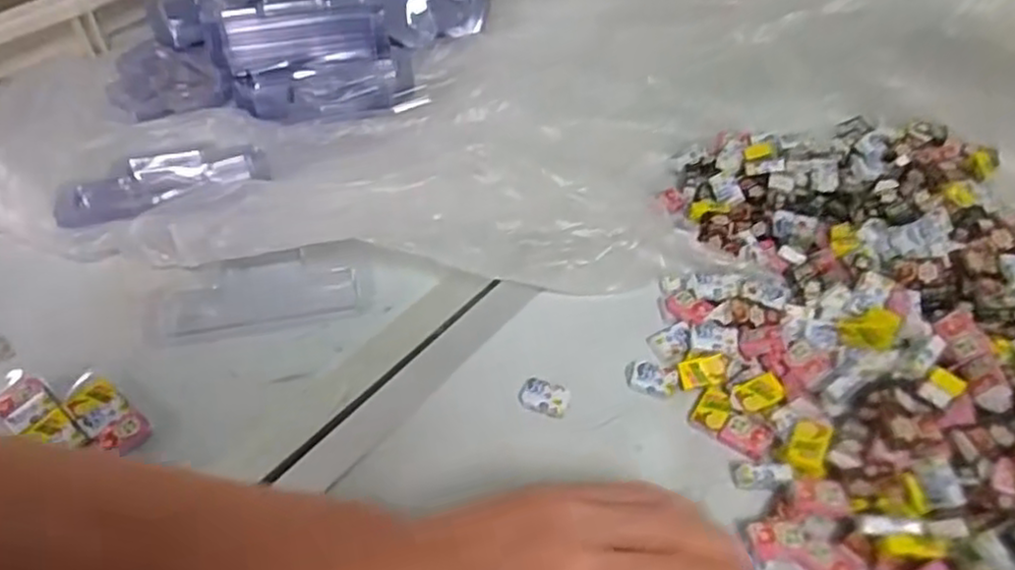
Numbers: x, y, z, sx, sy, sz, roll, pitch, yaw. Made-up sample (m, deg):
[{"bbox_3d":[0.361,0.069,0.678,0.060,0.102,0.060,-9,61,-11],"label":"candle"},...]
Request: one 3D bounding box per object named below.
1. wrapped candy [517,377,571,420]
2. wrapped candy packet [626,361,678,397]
[{"bbox_3d":[0.021,0.063,0.407,0.028,0.007,0.020,14,51,13],"label":"wrapped candy"},{"bbox_3d":[0.082,0.053,0.413,0.028,0.006,0.019,13,51,12],"label":"wrapped candy packet"}]

